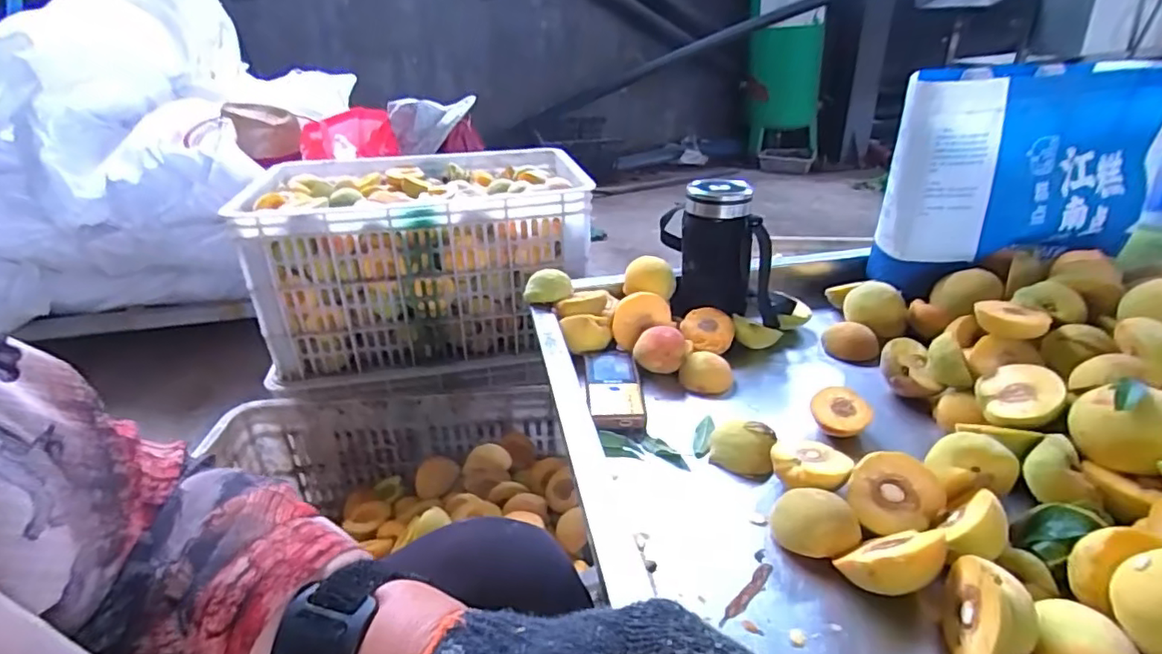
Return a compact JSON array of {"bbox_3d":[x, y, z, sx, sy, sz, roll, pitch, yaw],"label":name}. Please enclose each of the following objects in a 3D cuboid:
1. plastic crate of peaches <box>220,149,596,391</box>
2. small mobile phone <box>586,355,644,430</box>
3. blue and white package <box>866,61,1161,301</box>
[{"bbox_3d":[-0.257,-0.117,0.986,0.469,0.267,0.318,-9,27,-13],"label":"plastic crate of peaches"},{"bbox_3d":[0.034,0.065,0.609,0.055,0.018,0.121,-3,26,-2],"label":"small mobile phone"},{"bbox_3d":[0.531,-0.184,0.709,0.313,0.234,0.100,-9,27,-14],"label":"blue and white package"}]

